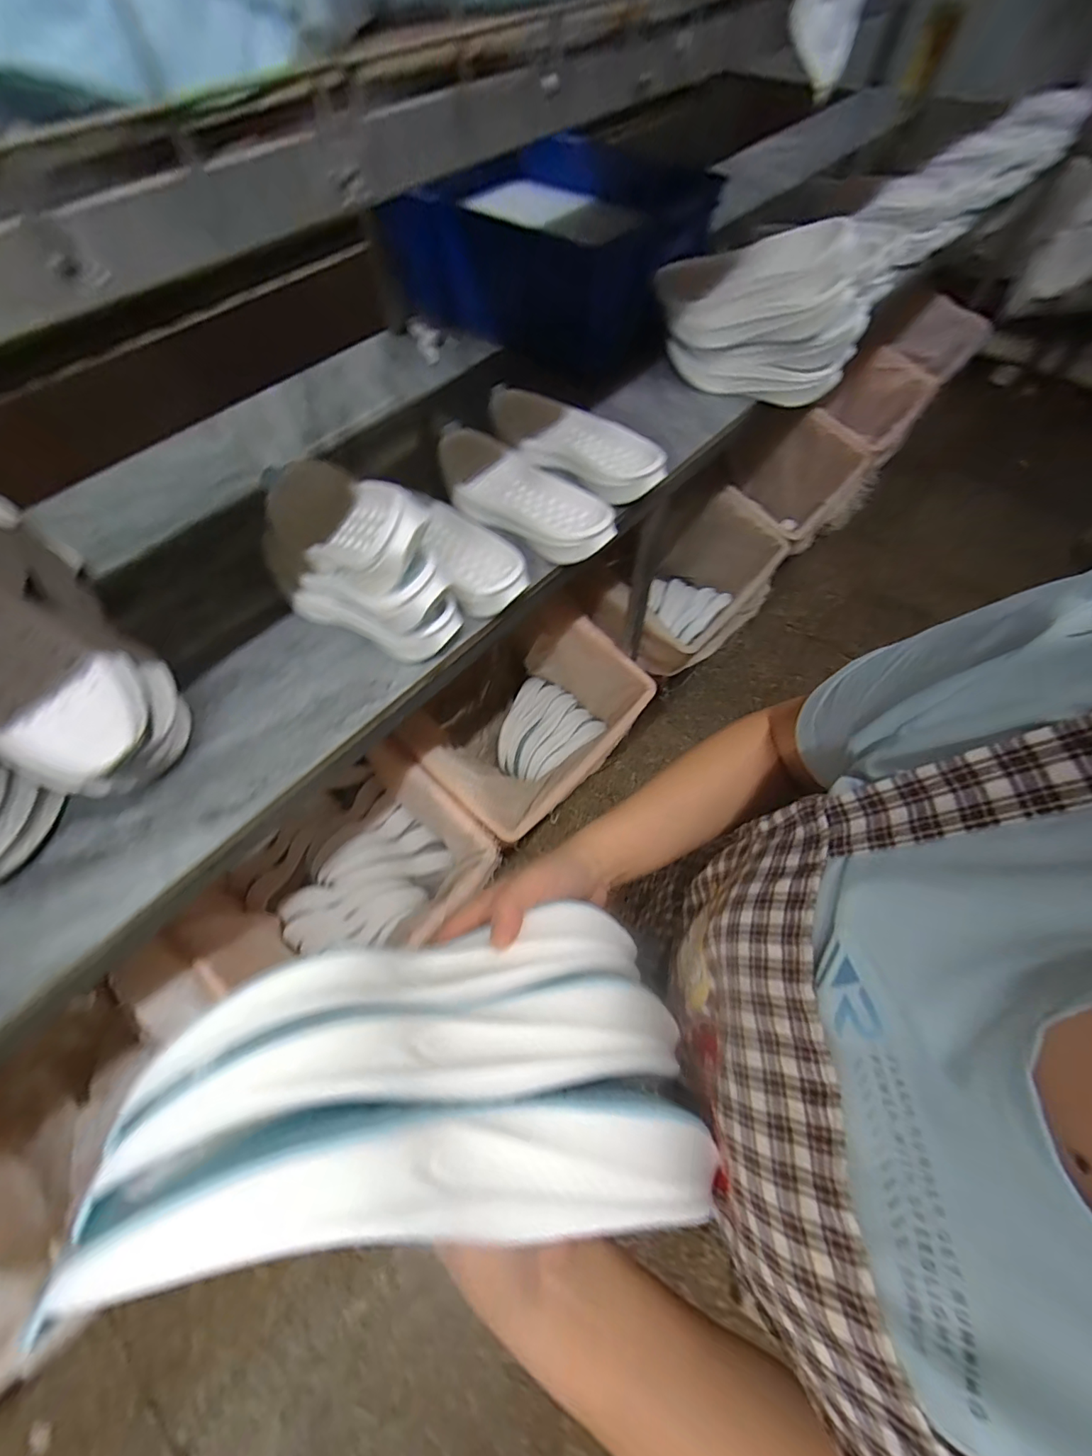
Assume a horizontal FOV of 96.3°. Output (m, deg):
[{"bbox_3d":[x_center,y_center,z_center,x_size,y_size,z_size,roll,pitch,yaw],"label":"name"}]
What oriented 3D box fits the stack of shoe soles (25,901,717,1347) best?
[{"bbox_3d":[-0.061,0.188,0.265,0.251,0.105,0.150,8,33,-13],"label":"stack of shoe soles"}]

